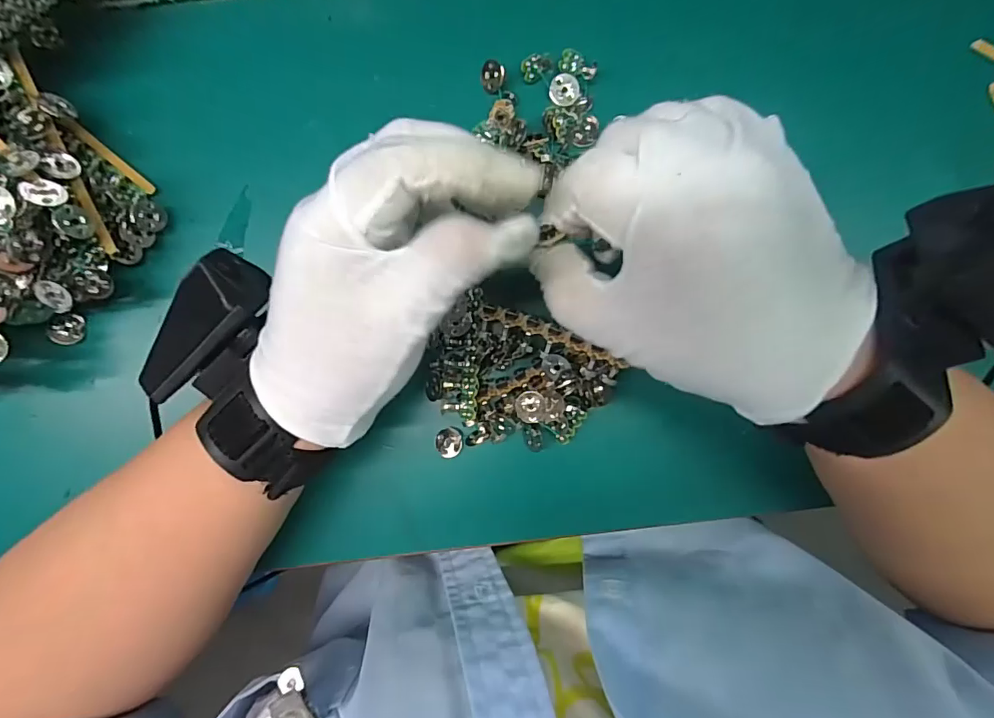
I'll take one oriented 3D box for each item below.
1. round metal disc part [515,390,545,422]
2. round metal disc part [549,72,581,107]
[{"bbox_3d":[0.016,0.024,0.247,0.014,0.007,0.015,0,91,-1],"label":"round metal disc part"},{"bbox_3d":[0.035,-0.141,0.261,0.016,0.004,0.016,0,91,-1],"label":"round metal disc part"}]

